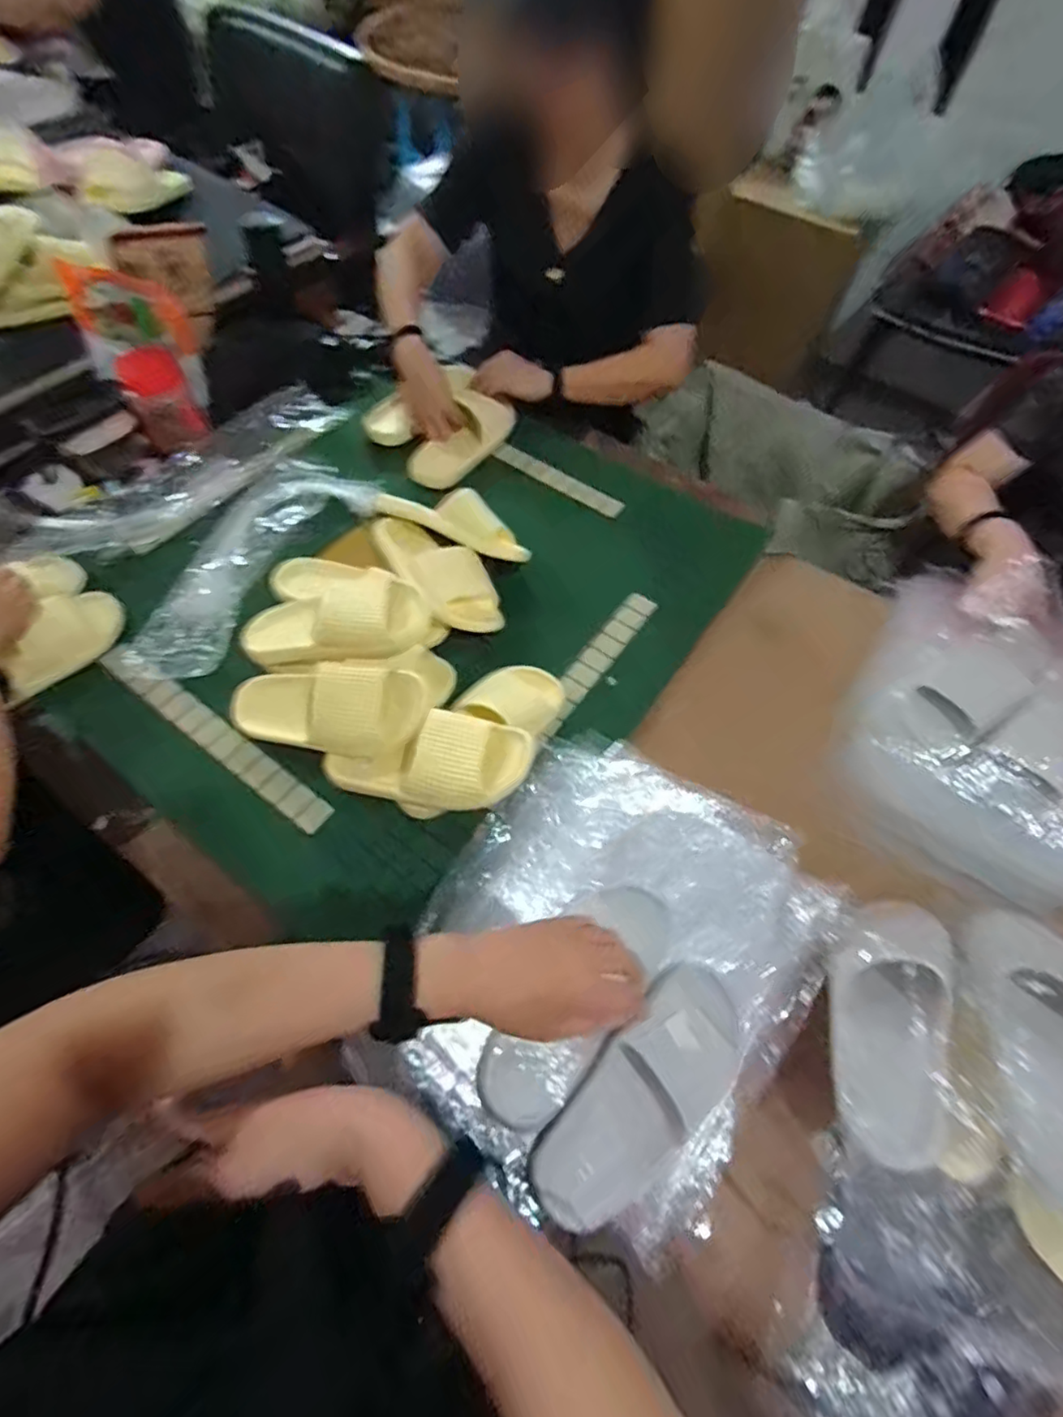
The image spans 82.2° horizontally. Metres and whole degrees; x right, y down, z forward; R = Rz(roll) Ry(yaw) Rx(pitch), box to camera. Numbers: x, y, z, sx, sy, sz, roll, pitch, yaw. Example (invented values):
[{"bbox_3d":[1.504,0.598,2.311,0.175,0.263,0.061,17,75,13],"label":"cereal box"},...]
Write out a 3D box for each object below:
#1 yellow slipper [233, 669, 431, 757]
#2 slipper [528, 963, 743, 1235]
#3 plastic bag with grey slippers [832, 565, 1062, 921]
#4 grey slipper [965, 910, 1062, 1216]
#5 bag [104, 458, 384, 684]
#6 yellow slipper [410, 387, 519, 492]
[{"bbox_3d":[-0.249,0.002,0.736,0.256,0.057,0.090,1,61,16],"label":"yellow slipper"},{"bbox_3d":[0.108,0.363,0.580,0.094,0.061,0.253,42,66,17],"label":"slipper"},{"bbox_3d":[0.610,0.034,0.771,0.388,0.082,0.427,21,72,16],"label":"plastic bag with grey slippers"},{"bbox_3d":[0.453,0.295,0.537,0.116,0.064,0.233,21,62,7],"label":"grey slipper"},{"bbox_3d":[-0.414,-0.217,0.891,0.163,0.031,0.446,27,63,10],"label":"bag"},{"bbox_3d":[-0.118,-0.461,1.047,0.226,0.068,0.095,-45,72,-6],"label":"yellow slipper"}]

